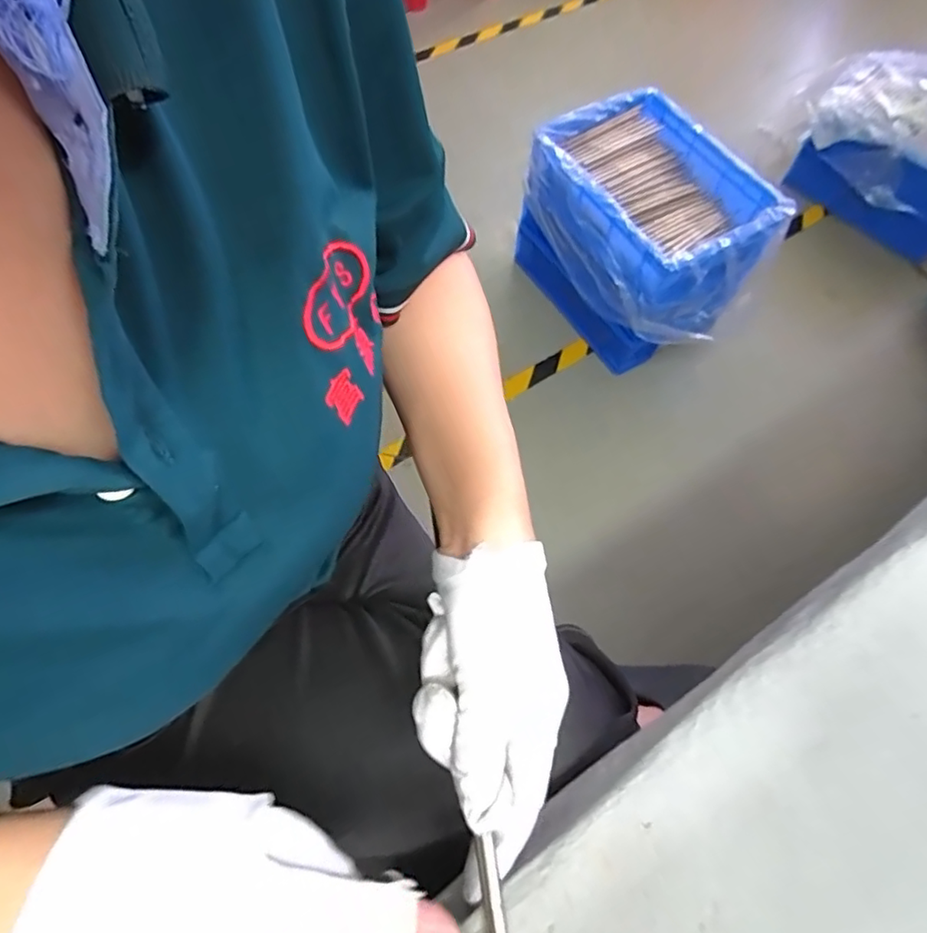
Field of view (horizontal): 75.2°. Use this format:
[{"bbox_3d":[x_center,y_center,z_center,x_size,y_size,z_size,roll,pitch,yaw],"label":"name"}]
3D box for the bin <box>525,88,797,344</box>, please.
[{"bbox_3d":[0.353,-0.475,1.149,0.334,0.177,0.435,-33,69,-18],"label":"bin"}]

